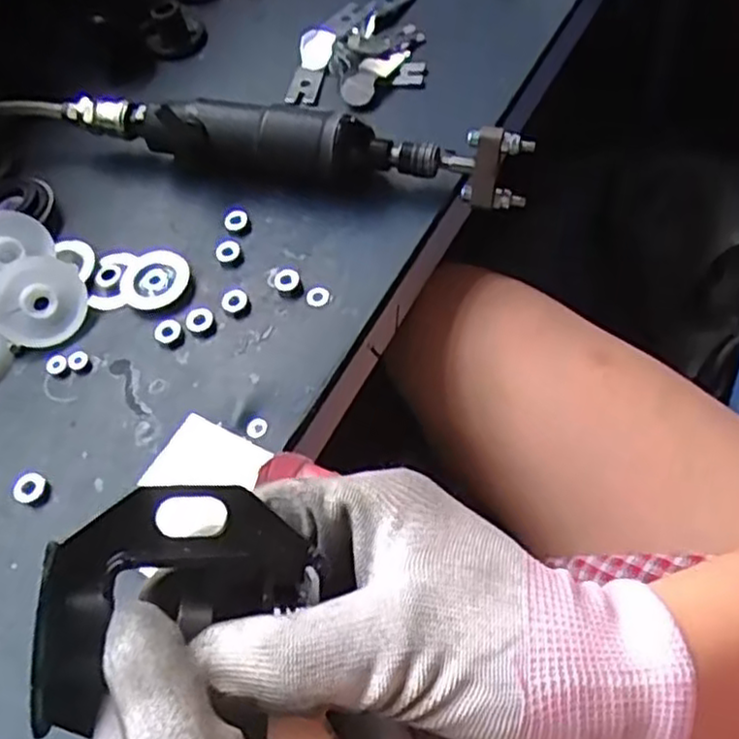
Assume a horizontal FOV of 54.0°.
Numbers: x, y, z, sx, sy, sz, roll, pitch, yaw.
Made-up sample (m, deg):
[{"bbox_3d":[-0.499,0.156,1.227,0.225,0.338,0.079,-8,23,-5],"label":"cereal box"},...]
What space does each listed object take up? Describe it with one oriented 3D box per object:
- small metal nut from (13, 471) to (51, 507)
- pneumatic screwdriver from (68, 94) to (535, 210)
[{"bbox_3d":[-0.163,0.058,0.352,0.016,0.007,0.015,-4,59,6],"label":"small metal nut"},{"bbox_3d":[-0.053,-0.135,0.433,0.290,0.047,0.035,10,60,14],"label":"pneumatic screwdriver"}]

